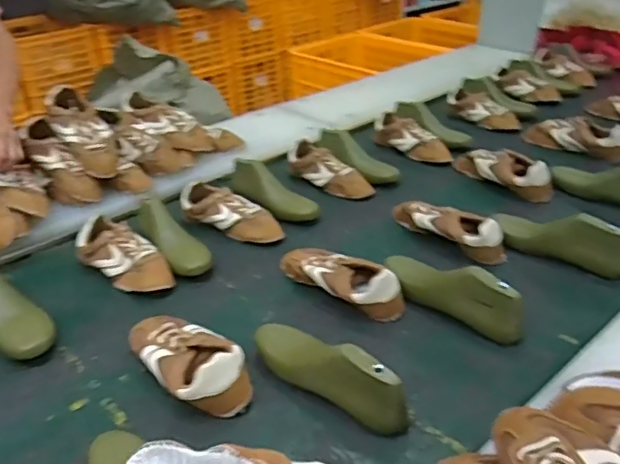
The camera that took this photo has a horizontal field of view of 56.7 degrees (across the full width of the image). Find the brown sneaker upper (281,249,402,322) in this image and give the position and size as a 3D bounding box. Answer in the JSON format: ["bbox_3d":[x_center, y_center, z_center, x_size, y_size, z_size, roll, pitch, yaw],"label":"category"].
[{"bbox_3d":[0.045,0.072,0.939,0.237,0.063,0.084,25,42,38],"label":"brown sneaker upper"}]

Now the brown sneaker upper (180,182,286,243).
[{"bbox_3d":[-0.153,-0.038,1.135,0.228,0.064,0.090,17,37,29],"label":"brown sneaker upper"}]

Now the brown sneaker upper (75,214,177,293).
[{"bbox_3d":[-0.323,0.039,1.012,0.221,0.058,0.093,30,42,22],"label":"brown sneaker upper"}]

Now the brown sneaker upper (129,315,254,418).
[{"bbox_3d":[-0.176,0.164,0.793,0.090,0.072,0.225,-27,39,-33],"label":"brown sneaker upper"}]

